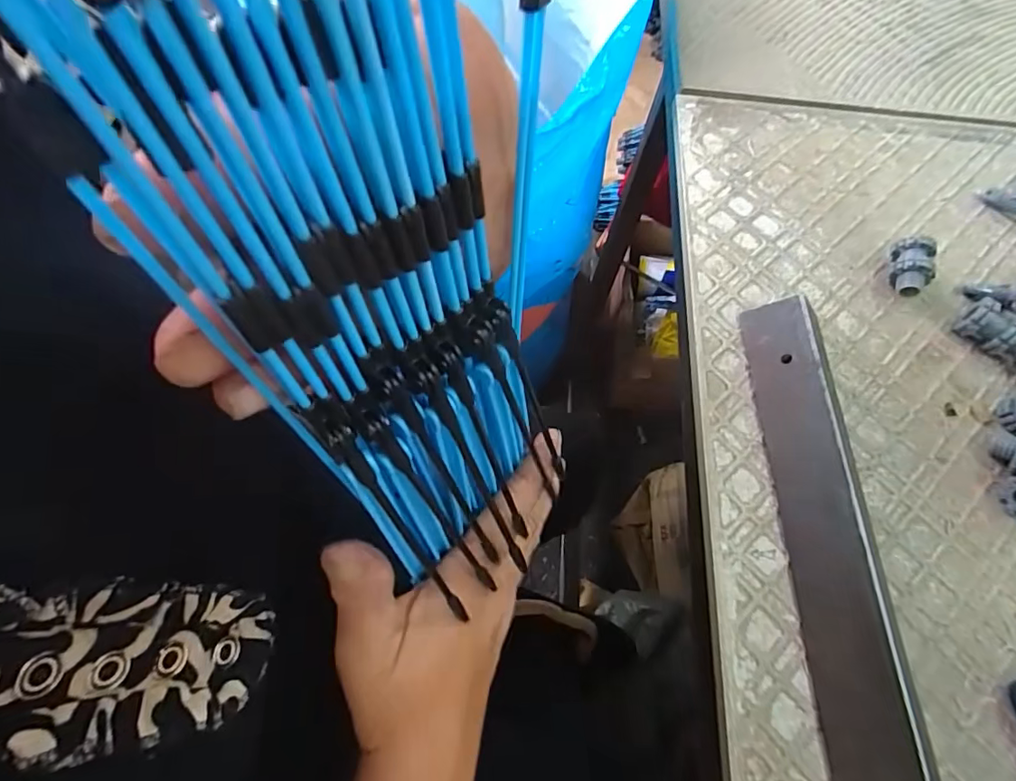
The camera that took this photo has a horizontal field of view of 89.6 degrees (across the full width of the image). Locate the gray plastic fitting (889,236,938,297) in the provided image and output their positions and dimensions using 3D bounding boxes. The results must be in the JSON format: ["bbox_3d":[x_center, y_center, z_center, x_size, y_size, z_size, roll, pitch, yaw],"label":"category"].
[{"bbox_3d":[0.252,-0.076,0.322,0.021,0.022,0.035,14,68,3],"label":"gray plastic fitting"}]

